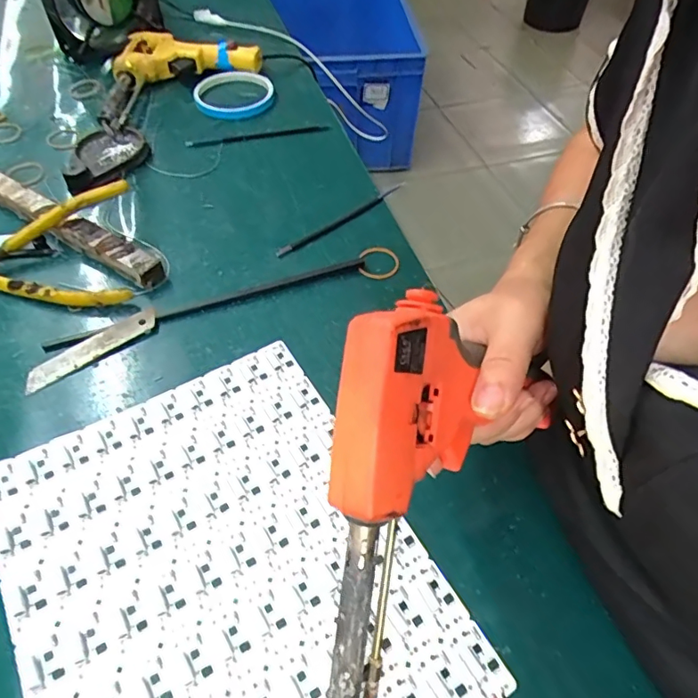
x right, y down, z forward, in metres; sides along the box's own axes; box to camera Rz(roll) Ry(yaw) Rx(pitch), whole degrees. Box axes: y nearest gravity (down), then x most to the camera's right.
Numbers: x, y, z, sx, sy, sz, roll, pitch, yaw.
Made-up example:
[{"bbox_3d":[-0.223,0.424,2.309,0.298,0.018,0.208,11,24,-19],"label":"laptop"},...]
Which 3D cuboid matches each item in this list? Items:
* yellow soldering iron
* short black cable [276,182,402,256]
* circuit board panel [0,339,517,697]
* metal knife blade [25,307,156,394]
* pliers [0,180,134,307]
[{"bbox_3d":[-0.204,-0.301,0.574,0.119,0.033,0.204,32,58,21],"label":"yellow soldering iron"},{"bbox_3d":[-0.004,-0.115,0.466,0.146,0.004,0.009,-35,61,-25],"label":"short black cable"},{"bbox_3d":[-0.067,0.118,0.282,0.194,0.005,0.240,-25,58,-21],"label":"circuit board panel"},{"bbox_3d":[-0.177,-0.001,0.368,0.093,0.004,0.019,-33,75,-22],"label":"metal knife blade"},{"bbox_3d":[-0.243,-0.076,0.407,0.141,0.039,0.110,-9,53,-8],"label":"pliers"}]

